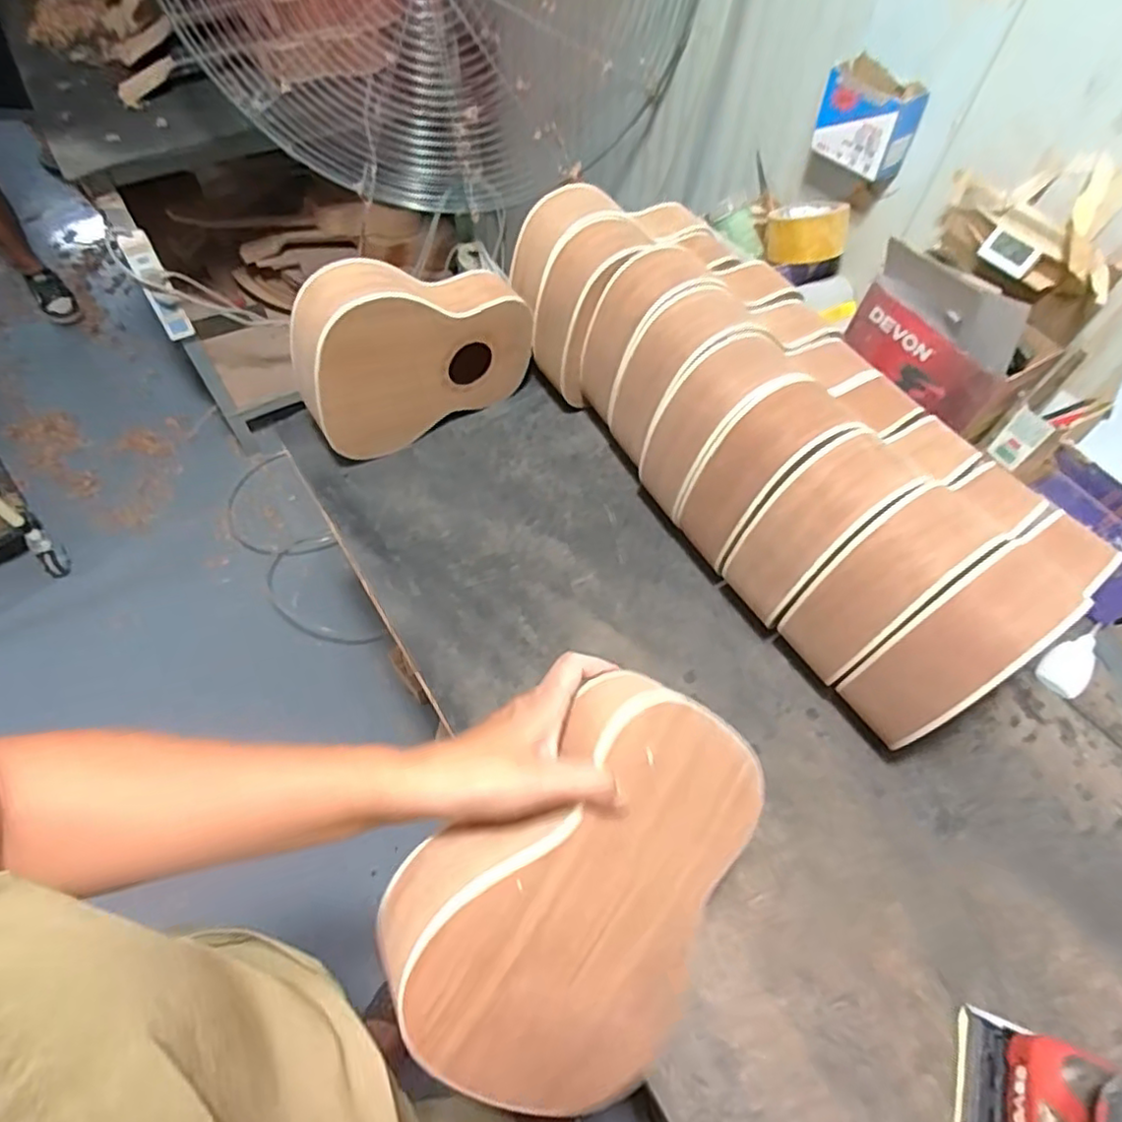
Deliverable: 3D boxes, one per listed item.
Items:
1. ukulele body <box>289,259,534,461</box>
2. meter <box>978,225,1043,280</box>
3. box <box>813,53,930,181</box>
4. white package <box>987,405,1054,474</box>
[{"bbox_3d":[-0.163,-0.240,0.728,0.266,0.205,0.070,-28,64,-17],"label":"ukulele body"},{"bbox_3d":[0.500,-0.343,0.713,0.057,0.034,0.011,38,65,19],"label":"meter"},{"bbox_3d":[0.373,-0.539,0.784,0.053,0.088,0.114,-31,65,-18],"label":"box"},{"bbox_3d":[0.547,-0.143,0.761,0.008,0.064,0.045,-2,49,-26],"label":"white package"}]

